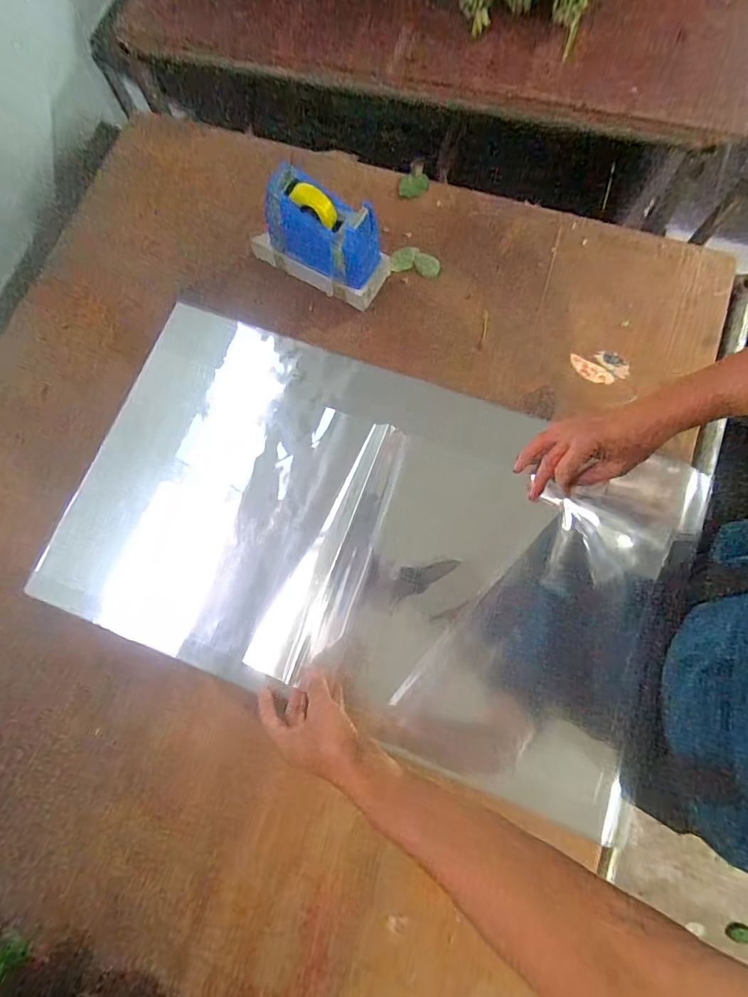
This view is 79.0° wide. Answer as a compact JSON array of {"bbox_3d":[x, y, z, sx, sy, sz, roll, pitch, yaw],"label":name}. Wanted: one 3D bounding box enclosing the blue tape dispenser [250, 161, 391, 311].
[{"bbox_3d":[-0.073,-0.324,0.564,0.174,0.116,0.064,28,79,7],"label":"blue tape dispenser"}]

